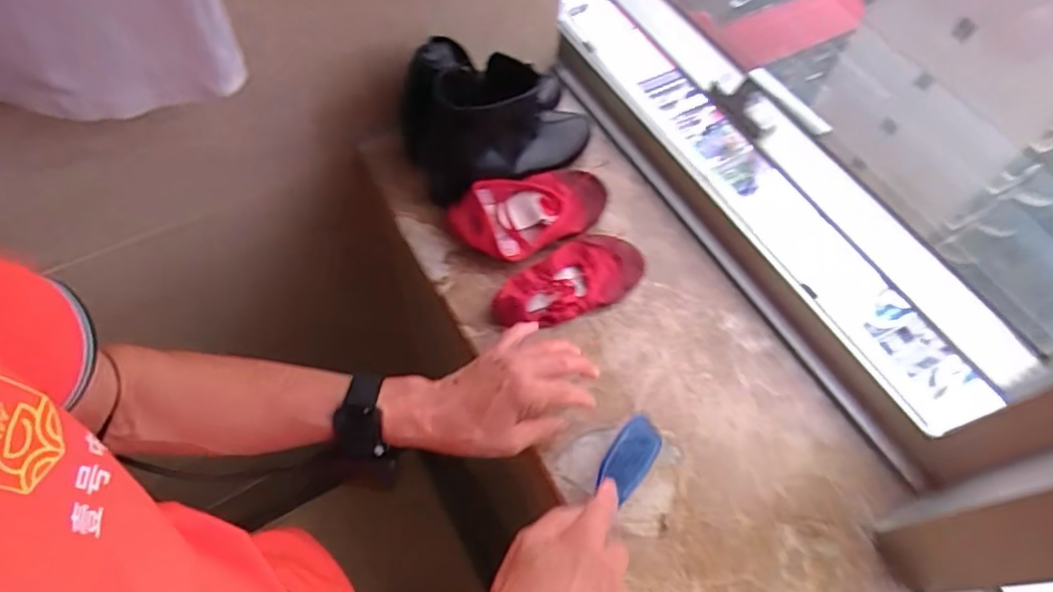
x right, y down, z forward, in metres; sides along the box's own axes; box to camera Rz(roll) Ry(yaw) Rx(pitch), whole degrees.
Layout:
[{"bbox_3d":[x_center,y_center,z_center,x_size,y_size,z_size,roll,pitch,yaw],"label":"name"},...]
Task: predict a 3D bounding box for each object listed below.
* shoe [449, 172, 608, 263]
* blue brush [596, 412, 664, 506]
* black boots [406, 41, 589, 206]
[{"bbox_3d":[0.006,-0.084,0.632,0.164,0.050,0.080,-19,64,-13],"label":"shoe"},{"bbox_3d":[0.087,0.139,0.521,0.038,0.020,0.071,39,57,1],"label":"blue brush"},{"bbox_3d":[-0.019,-0.192,0.621,0.199,0.128,0.100,-33,68,-19],"label":"black boots"}]

